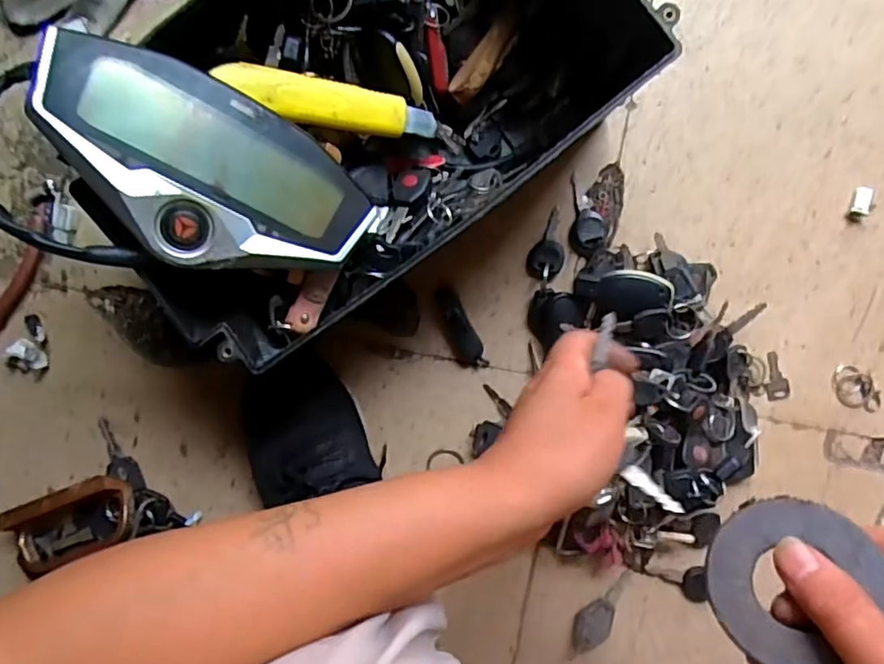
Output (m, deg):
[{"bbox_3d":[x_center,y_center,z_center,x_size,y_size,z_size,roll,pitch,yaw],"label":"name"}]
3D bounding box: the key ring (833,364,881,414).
[{"bbox_3d":[0.347,0.049,0.509,0.049,0.005,0.030,32,93,-2],"label":"key ring"}]

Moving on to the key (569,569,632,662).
[{"bbox_3d":[0.132,0.239,0.513,0.026,0.017,0.088,39,93,-2],"label":"key"}]

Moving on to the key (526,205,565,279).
[{"bbox_3d":[0.088,-0.073,0.499,0.027,0.011,0.058,14,81,-1],"label":"key"}]

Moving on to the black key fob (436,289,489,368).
[{"bbox_3d":[0.015,-0.002,0.495,0.022,0.015,0.070,-27,93,2],"label":"black key fob"}]

